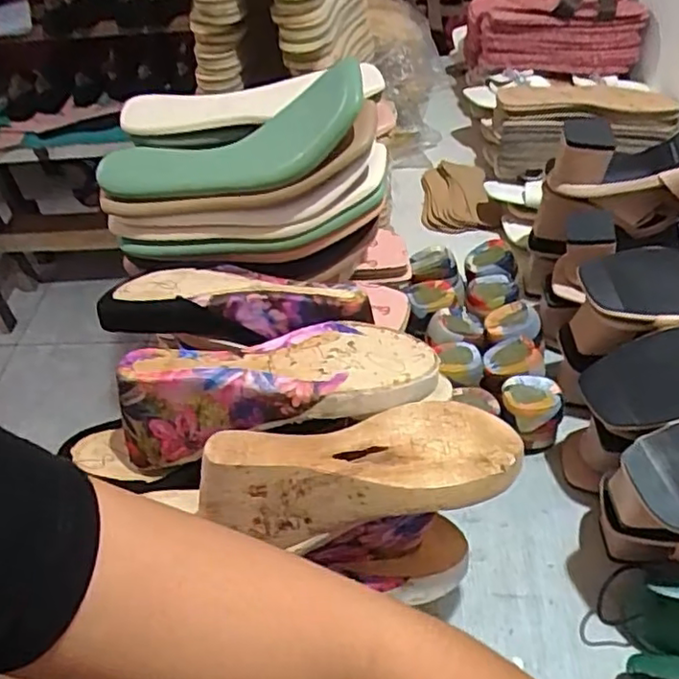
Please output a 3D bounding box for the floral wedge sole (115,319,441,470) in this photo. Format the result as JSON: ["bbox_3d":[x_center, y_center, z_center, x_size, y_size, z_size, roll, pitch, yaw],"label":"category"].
[{"bbox_3d":[-0.043,0.039,0.463,0.225,0.058,0.088,-10,45,-5],"label":"floral wedge sole"}]

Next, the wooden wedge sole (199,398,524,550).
[{"bbox_3d":[0.017,0.086,0.412,0.203,0.042,0.078,-11,45,-6],"label":"wooden wedge sole"}]

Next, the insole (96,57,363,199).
[{"bbox_3d":[-0.103,-0.153,0.537,0.256,0.045,0.092,-9,42,23],"label":"insole"}]

